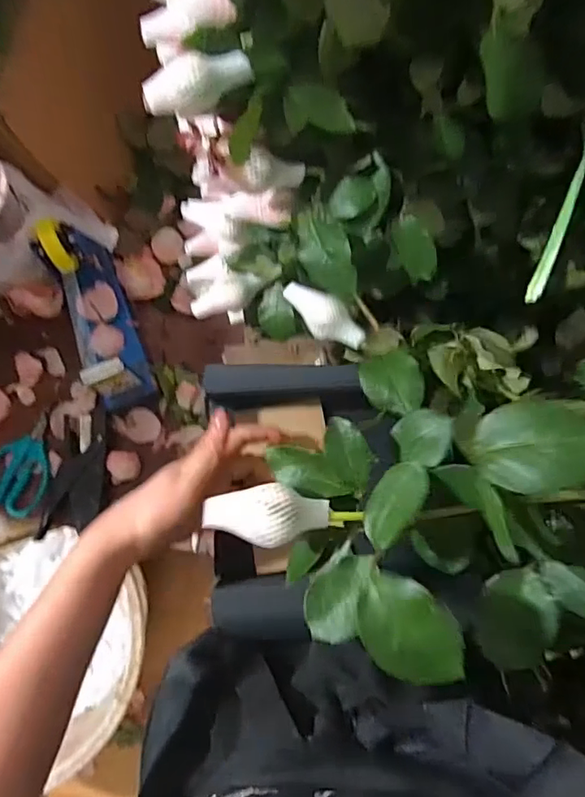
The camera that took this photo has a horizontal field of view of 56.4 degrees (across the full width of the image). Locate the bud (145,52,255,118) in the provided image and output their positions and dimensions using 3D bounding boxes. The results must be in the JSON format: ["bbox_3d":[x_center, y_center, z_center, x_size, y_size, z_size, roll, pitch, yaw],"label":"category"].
[{"bbox_3d":[-0.065,-0.219,0.379,0.078,0.027,0.025,-12,80,14],"label":"bud"}]

